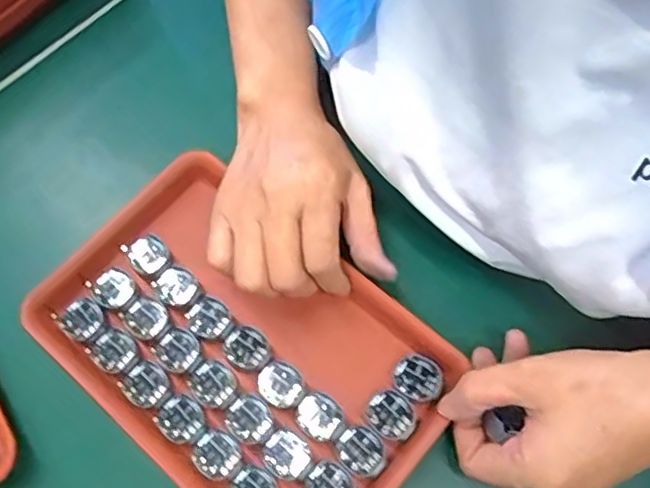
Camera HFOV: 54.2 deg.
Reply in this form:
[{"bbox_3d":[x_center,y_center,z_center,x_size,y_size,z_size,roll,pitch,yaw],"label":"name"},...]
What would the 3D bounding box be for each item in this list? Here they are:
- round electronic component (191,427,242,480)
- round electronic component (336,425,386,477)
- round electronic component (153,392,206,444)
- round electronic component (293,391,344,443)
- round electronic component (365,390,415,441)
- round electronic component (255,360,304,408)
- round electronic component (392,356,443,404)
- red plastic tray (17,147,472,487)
[{"bbox_3d":[-0.061,0.118,0.358,0.025,0.004,0.025,-1,65,1],"label":"round electronic component"},{"bbox_3d":[0.020,0.115,0.354,0.027,0.004,0.024,40,72,17],"label":"round electronic component"},{"bbox_3d":[-0.084,0.100,0.365,0.026,0.004,0.025,-1,65,1],"label":"round electronic component"},{"bbox_3d":[-0.004,0.098,0.363,0.028,0.004,0.024,40,72,17],"label":"round electronic component"},{"bbox_3d":[0.037,0.097,0.362,0.029,0.004,0.024,41,72,18],"label":"round electronic component"},{"bbox_3d":[-0.026,0.082,0.372,0.026,0.004,0.024,-1,65,1],"label":"round electronic component"},{"bbox_3d":[0.054,0.078,0.369,0.028,0.004,0.025,41,72,18],"label":"round electronic component"},{"bbox_3d":[-0.050,0.061,0.384,0.237,0.018,0.158,38,72,17],"label":"red plastic tray"}]

